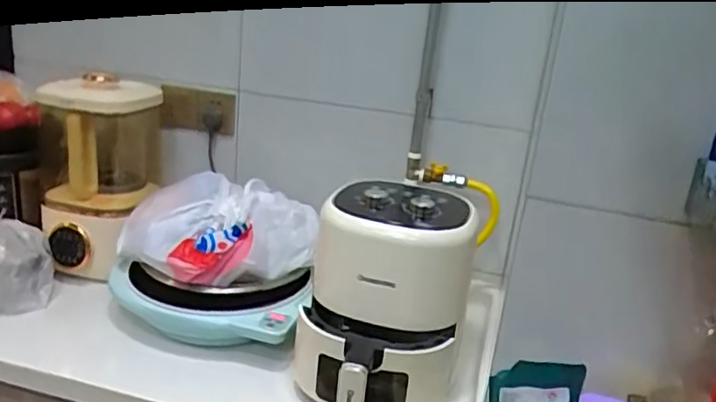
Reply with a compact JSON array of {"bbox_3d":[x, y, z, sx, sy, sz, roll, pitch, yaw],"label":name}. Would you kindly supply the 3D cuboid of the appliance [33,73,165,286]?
[{"bbox_3d":[-0.468,-0.057,1.091,0.211,0.352,0.244,-3,20,-23],"label":"appliance"}]

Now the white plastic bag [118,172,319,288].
[{"bbox_3d":[-0.237,0.048,0.993,0.323,0.144,0.171,5,19,-2],"label":"white plastic bag"}]

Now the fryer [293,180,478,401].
[{"bbox_3d":[0.034,0.145,0.889,0.224,0.302,0.292,6,19,1],"label":"fryer"}]

